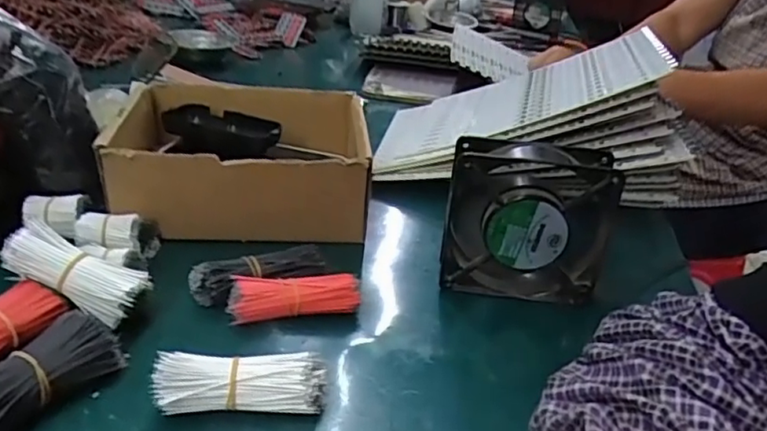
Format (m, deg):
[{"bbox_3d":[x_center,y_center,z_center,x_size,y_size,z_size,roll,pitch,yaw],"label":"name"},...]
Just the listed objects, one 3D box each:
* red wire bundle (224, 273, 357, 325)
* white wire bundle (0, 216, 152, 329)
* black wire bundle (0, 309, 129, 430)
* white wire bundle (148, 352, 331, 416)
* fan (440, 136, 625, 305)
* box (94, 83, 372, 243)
[{"bbox_3d":[-0.064,0.060,0.436,0.092,0.027,0.029,-2,28,-15],"label":"red wire bundle"},{"bbox_3d":[-0.208,0.036,0.409,0.091,0.028,0.036,27,28,-1],"label":"white wire bundle"},{"bbox_3d":[-0.199,0.093,0.343,0.034,0.038,0.096,22,31,29],"label":"black wire bundle"},{"bbox_3d":[-0.084,0.101,0.356,0.097,0.029,0.035,-1,27,-12],"label":"white wire bundle"},{"bbox_3d":[0.108,0.007,0.466,0.117,0.124,0.045,8,27,4],"label":"fan"},{"bbox_3d":[-0.128,-0.053,0.569,0.214,0.092,0.174,3,27,-6],"label":"box"}]

